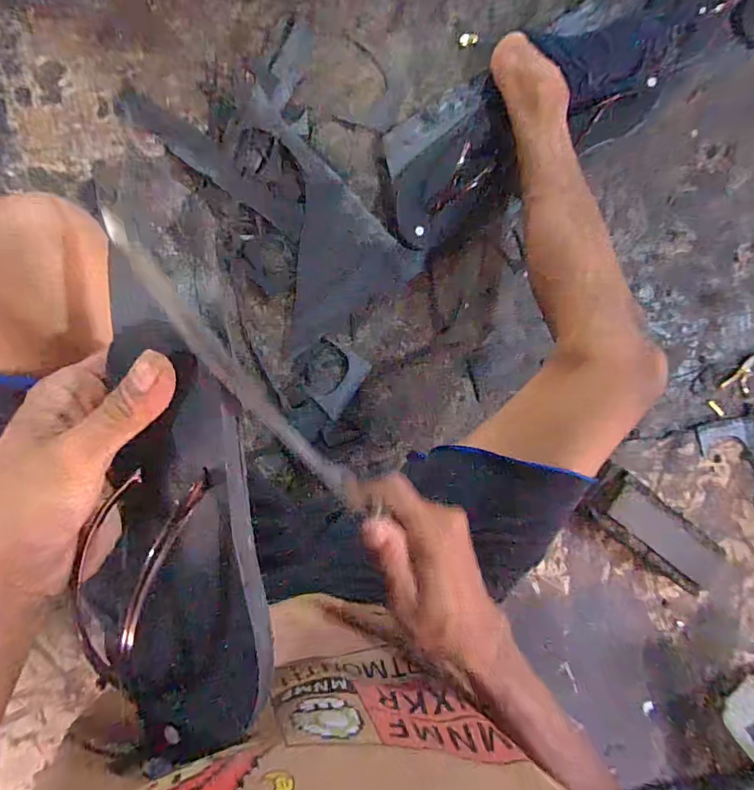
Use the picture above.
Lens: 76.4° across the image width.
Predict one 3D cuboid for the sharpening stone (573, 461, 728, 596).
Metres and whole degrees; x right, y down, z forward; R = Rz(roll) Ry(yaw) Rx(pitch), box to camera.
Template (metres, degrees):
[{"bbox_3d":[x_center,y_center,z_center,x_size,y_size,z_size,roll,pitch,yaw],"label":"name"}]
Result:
[{"bbox_3d":[0.399,0.194,0.696,0.241,0.050,0.090,37,89,-9],"label":"sharpening stone"}]

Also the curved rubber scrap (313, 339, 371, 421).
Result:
[{"bbox_3d":[-0.063,-0.025,0.685,0.077,0.011,0.094,34,89,-9],"label":"curved rubber scrap"}]

